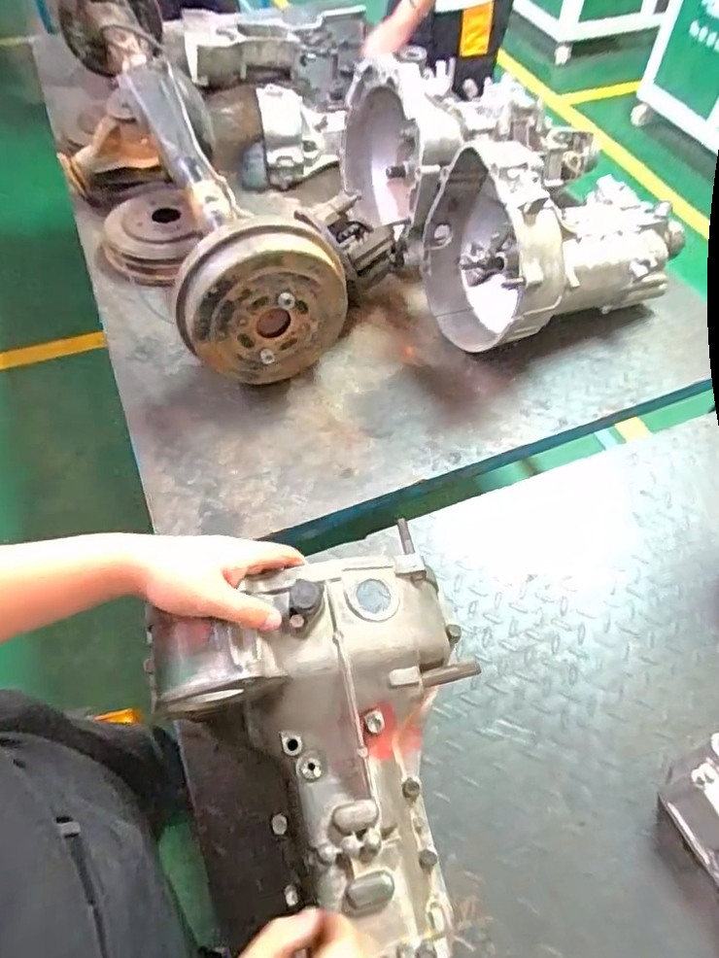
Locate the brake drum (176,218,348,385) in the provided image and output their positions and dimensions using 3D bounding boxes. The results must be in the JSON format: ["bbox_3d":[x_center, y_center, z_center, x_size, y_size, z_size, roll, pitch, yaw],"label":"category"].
[{"bbox_3d":[-0.146,-0.255,0.913,0.258,0.265,0.082,-15,56,-11],"label":"brake drum"}]

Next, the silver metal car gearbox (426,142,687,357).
[{"bbox_3d":[0.357,-0.437,1.034,0.459,0.282,0.300,-27,59,-18],"label":"silver metal car gearbox"}]

